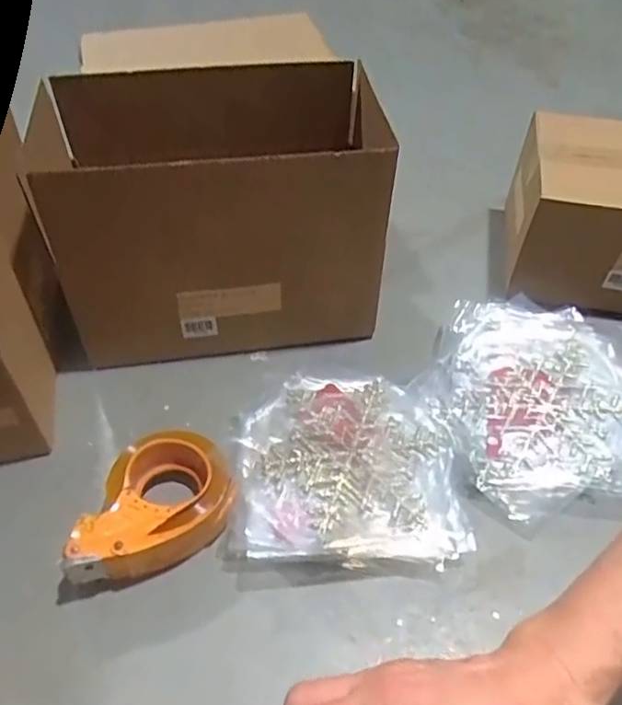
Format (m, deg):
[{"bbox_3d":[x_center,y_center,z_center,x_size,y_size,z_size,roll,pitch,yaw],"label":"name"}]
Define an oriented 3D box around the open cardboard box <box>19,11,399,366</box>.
[{"bbox_3d":[-0.107,-0.165,0.743,0.362,0.253,0.221,-6,48,-6],"label":"open cardboard box"}]

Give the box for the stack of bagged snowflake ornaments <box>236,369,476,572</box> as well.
[{"bbox_3d":[0.044,0.113,0.642,0.227,0.054,0.207,-3,48,-4],"label":"stack of bagged snowflake ornaments"}]

